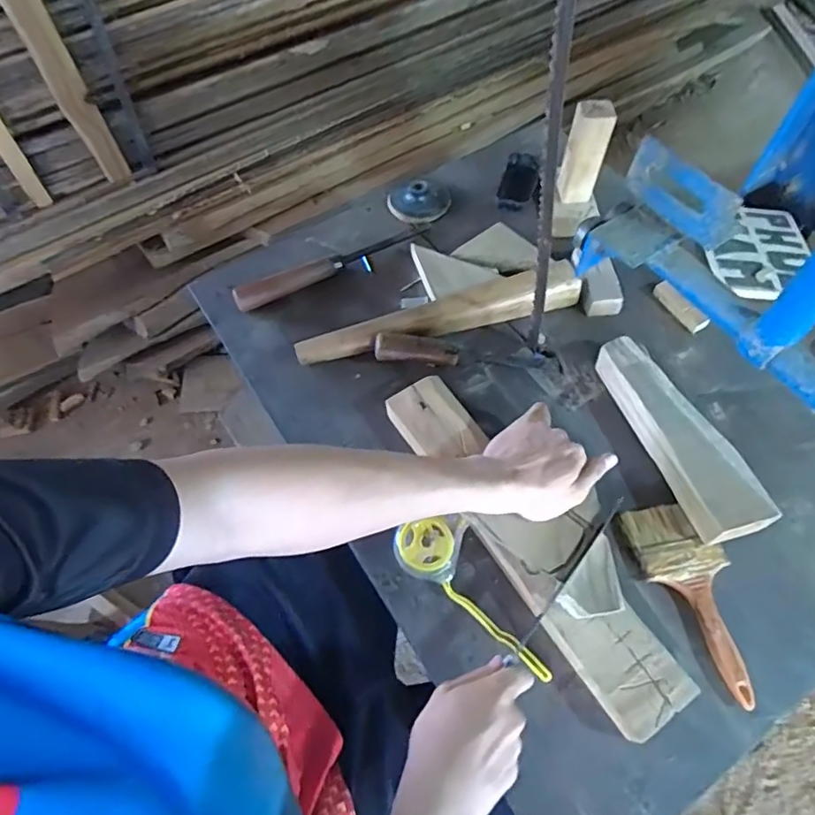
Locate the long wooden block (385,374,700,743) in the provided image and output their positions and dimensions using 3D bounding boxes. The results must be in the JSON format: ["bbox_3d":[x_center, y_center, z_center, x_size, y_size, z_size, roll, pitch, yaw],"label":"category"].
[{"bbox_3d":[0.112,0.120,0.551,0.079,0.039,0.391,-33,65,-13],"label":"long wooden block"}]

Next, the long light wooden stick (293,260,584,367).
[{"bbox_3d":[0.039,-0.113,0.705,0.364,0.042,0.055,-15,61,-7],"label":"long light wooden stick"}]

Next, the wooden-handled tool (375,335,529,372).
[{"bbox_3d":[0.065,-0.065,0.681,0.206,0.023,0.026,5,62,-10],"label":"wooden-handled tool"}]

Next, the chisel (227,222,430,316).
[{"bbox_3d":[-0.098,-0.196,0.746,0.280,0.022,0.036,-24,63,-12],"label":"chisel"}]

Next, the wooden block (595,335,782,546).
[{"bbox_3d":[0.293,0.028,0.615,0.071,0.052,0.246,-17,61,-8],"label":"wooden block"}]

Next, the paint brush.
[{"bbox_3d":[0.282,0.184,0.544,0.081,0.022,0.187,-11,61,-5],"label":"paint brush"}]

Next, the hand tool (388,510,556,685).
[{"bbox_3d":[0.074,0.173,0.549,0.189,0.030,0.071,35,67,19],"label":"hand tool"}]

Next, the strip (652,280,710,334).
[{"bbox_3d":[0.351,-0.130,0.716,0.021,0.021,0.078,-31,64,-15],"label":"strip"}]

